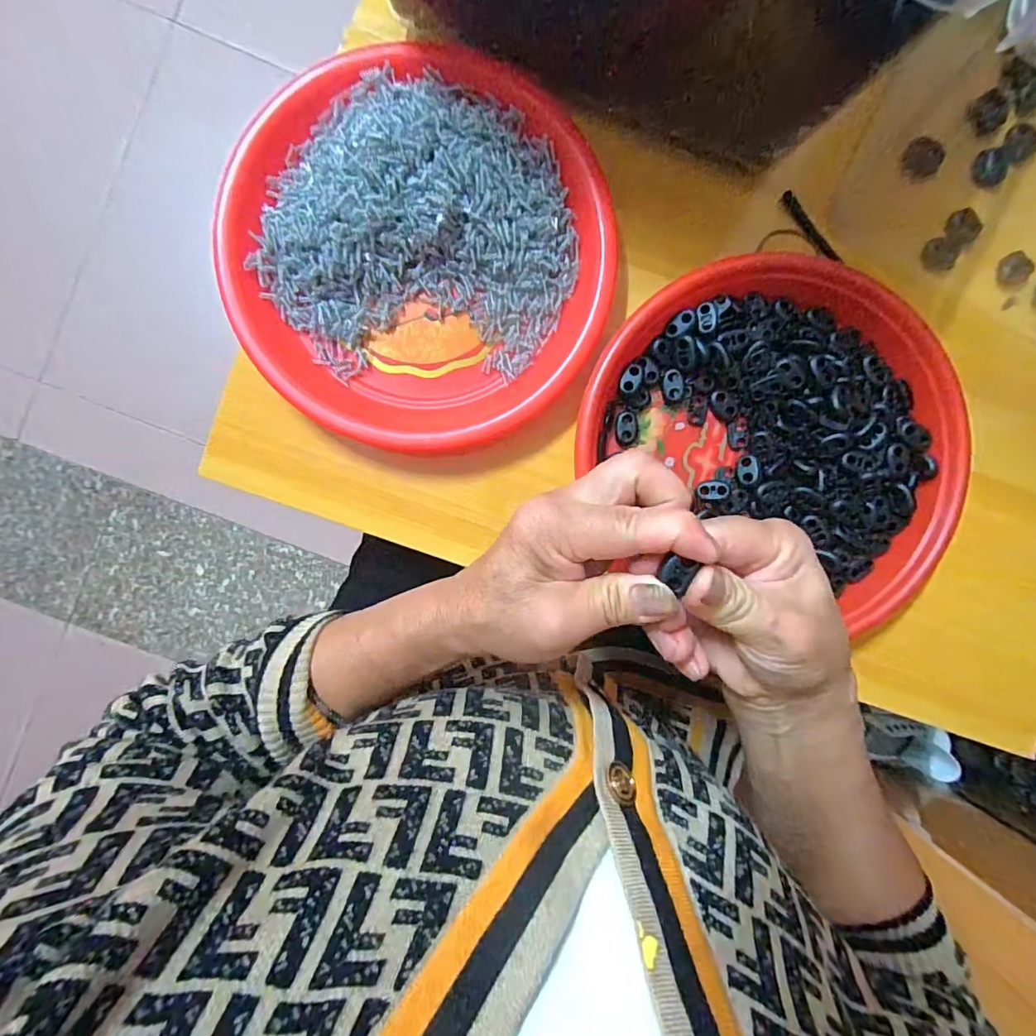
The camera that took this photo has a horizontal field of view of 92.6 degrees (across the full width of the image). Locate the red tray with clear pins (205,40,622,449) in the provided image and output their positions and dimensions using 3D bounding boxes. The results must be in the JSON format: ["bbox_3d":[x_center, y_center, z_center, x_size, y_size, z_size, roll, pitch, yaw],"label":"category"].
[{"bbox_3d":[-0.059,-0.157,0.296,0.219,0.030,0.230,-35,95,1],"label":"red tray with clear pins"}]

